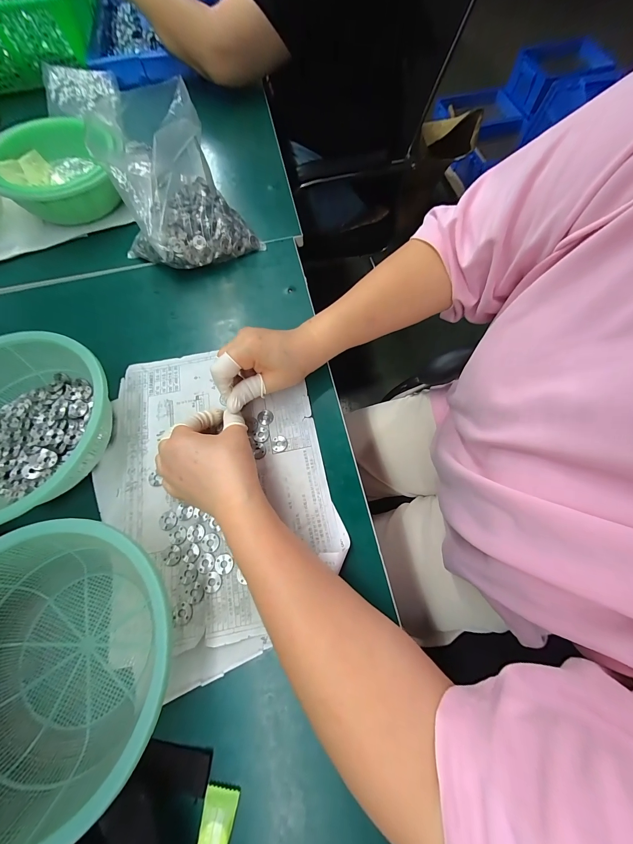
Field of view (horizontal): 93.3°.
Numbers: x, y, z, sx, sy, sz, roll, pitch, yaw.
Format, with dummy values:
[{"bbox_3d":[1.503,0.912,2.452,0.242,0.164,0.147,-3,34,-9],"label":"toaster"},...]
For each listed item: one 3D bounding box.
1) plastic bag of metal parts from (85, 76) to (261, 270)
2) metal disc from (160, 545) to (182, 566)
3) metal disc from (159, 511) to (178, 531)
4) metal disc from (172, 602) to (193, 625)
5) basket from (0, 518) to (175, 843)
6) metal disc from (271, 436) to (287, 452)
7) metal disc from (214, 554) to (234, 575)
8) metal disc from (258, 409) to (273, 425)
[{"bbox_3d":[-0.189,-0.296,0.380,0.157,0.122,0.177,-30,72,-11],"label":"plastic bag of metal parts"},{"bbox_3d":[-0.135,0.123,0.275,0.019,0.004,0.017,-4,69,-1],"label":"metal disc"},{"bbox_3d":[-0.143,0.095,0.287,0.018,0.004,0.017,0,69,0],"label":"metal disc"},{"bbox_3d":[-0.116,0.165,0.257,0.017,0.004,0.017,0,69,0],"label":"metal disc"},{"bbox_3d":[-0.192,0.173,0.222,0.173,0.064,0.183,3,69,1],"label":"basket"},{"bbox_3d":[-0.039,0.022,0.312,0.016,0.004,0.017,0,69,0],"label":"metal disc"},{"bbox_3d":[-0.084,0.129,0.271,0.016,0.004,0.017,0,69,0],"label":"metal disc"},{"bbox_3d":[-0.055,-0.006,0.324,0.017,0.004,0.018,0,69,0],"label":"metal disc"}]

